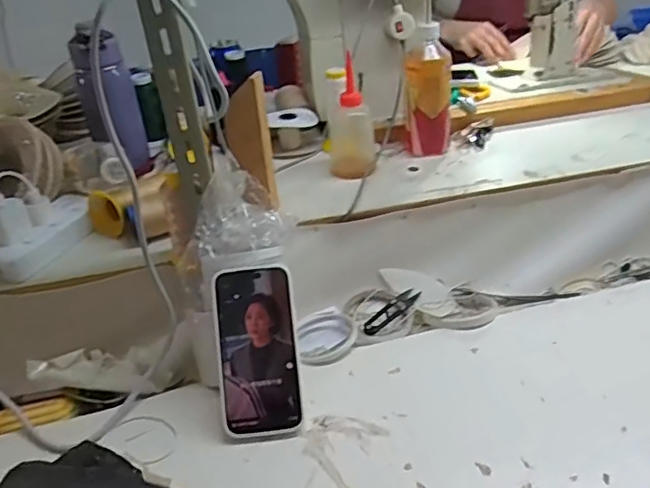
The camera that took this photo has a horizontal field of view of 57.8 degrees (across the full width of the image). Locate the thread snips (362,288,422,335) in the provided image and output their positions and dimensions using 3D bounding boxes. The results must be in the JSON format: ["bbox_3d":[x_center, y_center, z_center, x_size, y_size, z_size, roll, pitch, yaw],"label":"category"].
[{"bbox_3d":[0.082,0.085,0.738,0.023,0.015,0.106,24,42,37],"label":"thread snips"}]

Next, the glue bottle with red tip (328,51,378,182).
[{"bbox_3d":[0.038,-0.170,0.822,0.064,0.140,0.065,-3,34,2],"label":"glue bottle with red tip"}]

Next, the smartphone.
[{"bbox_3d":[-0.068,0.106,0.593,0.080,0.166,0.011,-6,-7,-3],"label":"smartphone"}]

